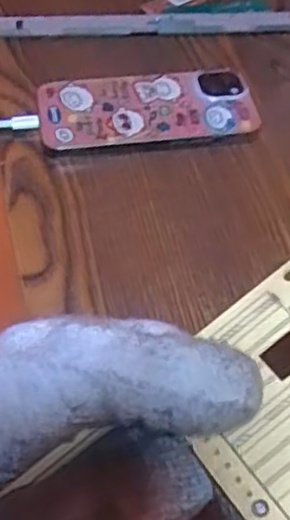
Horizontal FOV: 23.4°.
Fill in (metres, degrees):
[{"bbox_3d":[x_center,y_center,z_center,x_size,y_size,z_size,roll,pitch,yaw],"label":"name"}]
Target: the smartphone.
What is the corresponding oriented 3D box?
[{"bbox_3d":[0.001,-0.103,0.477,0.143,0.016,0.069,-7,50,-8],"label":"smartphone"}]

